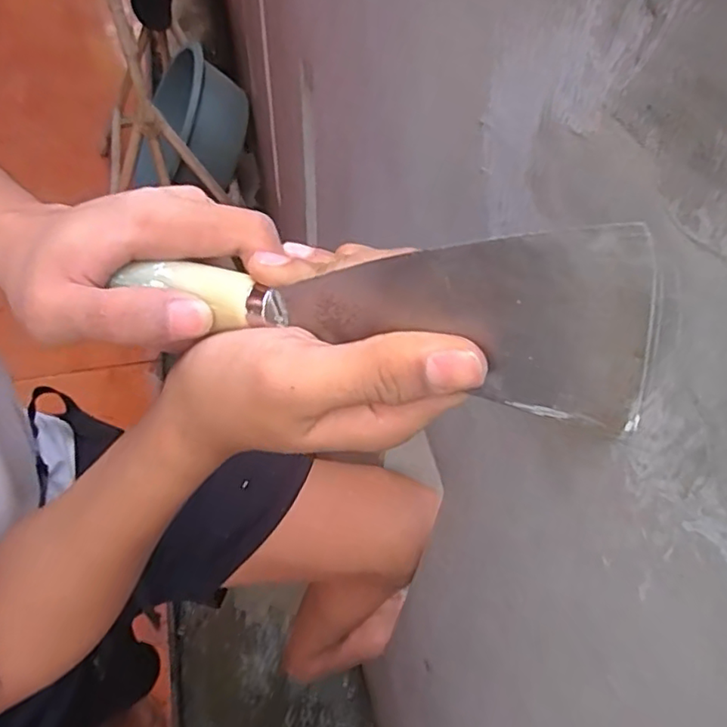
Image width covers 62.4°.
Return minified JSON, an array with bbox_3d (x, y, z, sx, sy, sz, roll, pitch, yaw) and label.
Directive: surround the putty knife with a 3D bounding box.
[{"bbox_3d":[-0.003,-0.017,0.192,0.170,0.064,0.012,9,53,23],"label":"putty knife"}]

